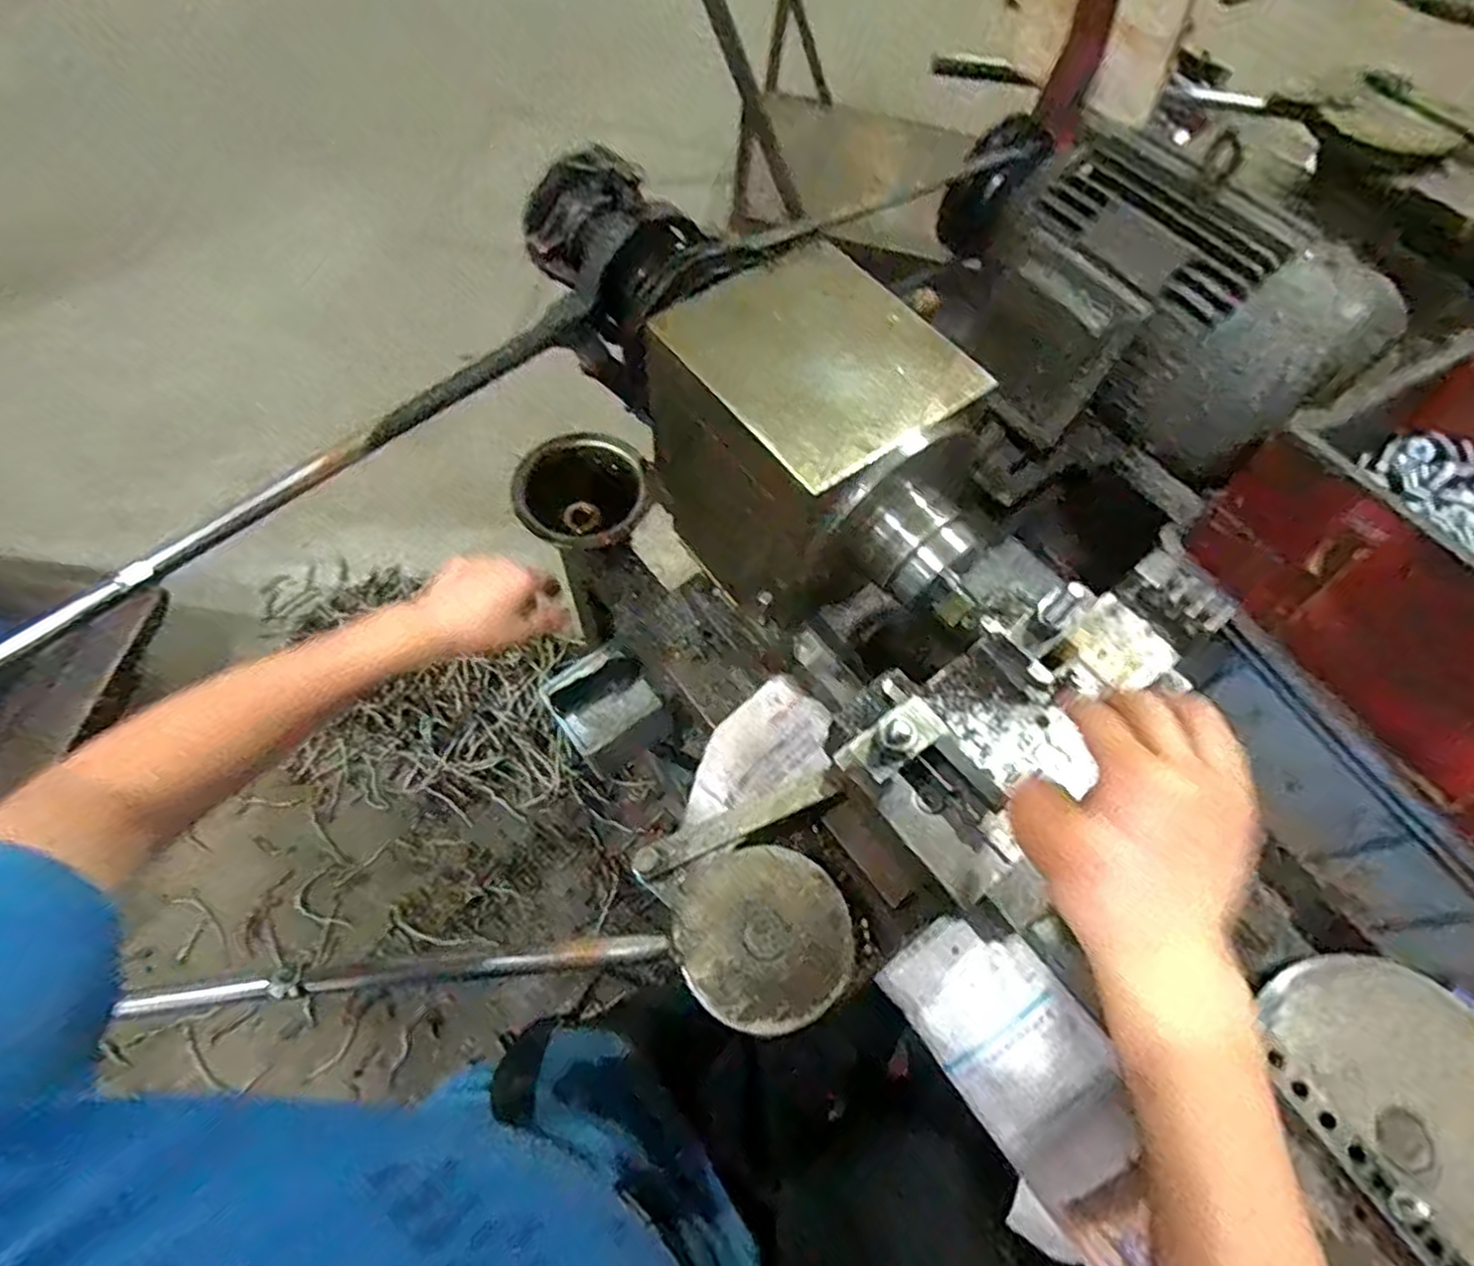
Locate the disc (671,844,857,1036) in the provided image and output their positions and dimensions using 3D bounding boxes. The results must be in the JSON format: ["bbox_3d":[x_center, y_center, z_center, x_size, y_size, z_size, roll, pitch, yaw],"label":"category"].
[{"bbox_3d":[0.016,0.174,0.425,0.096,0.009,0.098,1,62,-3],"label":"disc"}]

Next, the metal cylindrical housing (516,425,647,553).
[{"bbox_3d":[-0.150,-0.136,0.725,0.122,0.057,0.123,1,62,-3],"label":"metal cylindrical housing"}]

